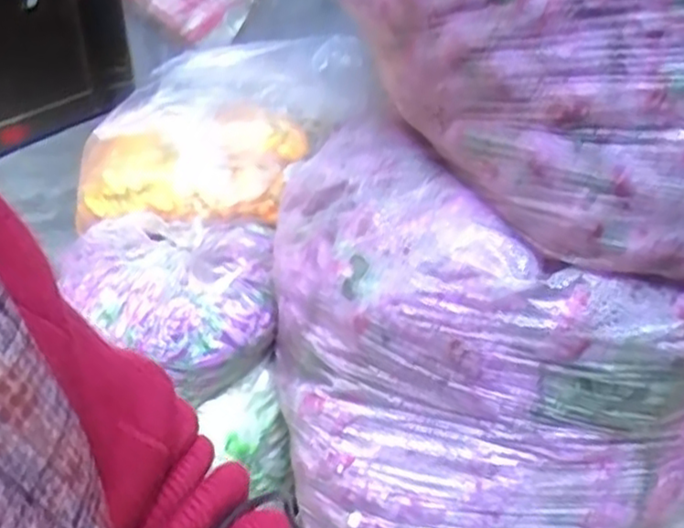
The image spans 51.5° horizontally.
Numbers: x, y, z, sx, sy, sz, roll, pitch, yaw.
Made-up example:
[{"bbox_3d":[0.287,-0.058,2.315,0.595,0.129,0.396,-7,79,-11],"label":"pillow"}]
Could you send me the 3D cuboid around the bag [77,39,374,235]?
[{"bbox_3d":[-0.131,-0.154,0.836,0.320,0.185,0.132,-11,30,-16],"label":"bag"}]

